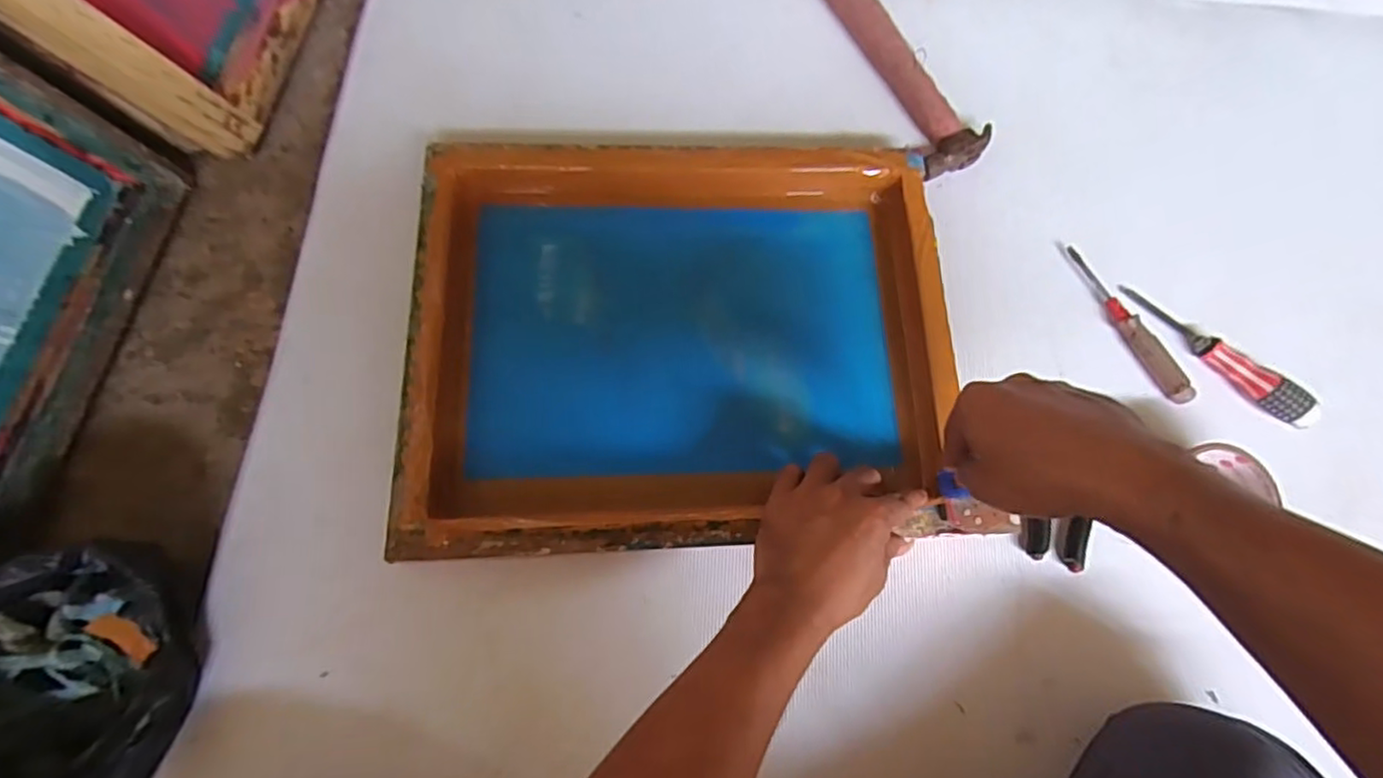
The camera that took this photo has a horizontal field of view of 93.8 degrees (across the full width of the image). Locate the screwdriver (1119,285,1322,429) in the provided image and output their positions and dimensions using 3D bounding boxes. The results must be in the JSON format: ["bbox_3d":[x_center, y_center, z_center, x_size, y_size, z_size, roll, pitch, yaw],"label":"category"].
[{"bbox_3d":[0.480,-0.034,0.589,0.025,0.032,0.187,-42,80,-14],"label":"screwdriver"}]

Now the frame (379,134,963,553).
[{"bbox_3d":[-0.003,-0.045,0.555,0.437,0.067,0.346,-2,74,-3],"label":"frame"}]

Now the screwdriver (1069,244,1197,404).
[{"bbox_3d":[0.403,-0.062,0.595,0.023,0.022,0.168,-25,77,-11],"label":"screwdriver"}]

